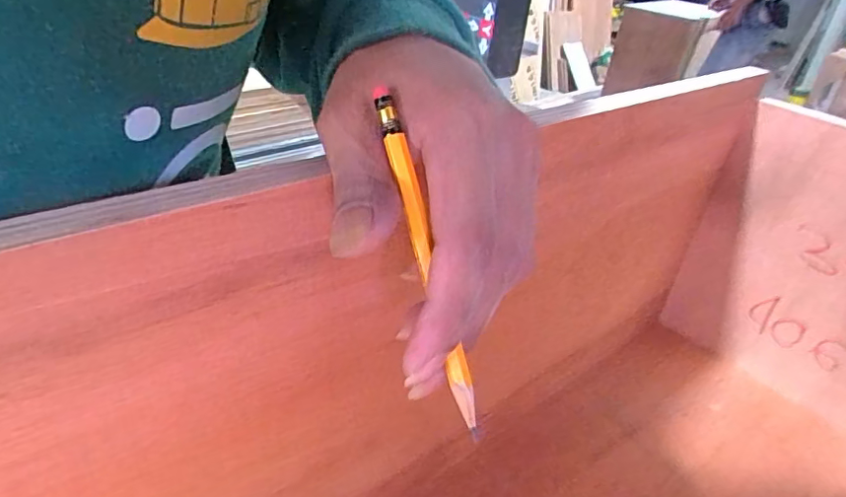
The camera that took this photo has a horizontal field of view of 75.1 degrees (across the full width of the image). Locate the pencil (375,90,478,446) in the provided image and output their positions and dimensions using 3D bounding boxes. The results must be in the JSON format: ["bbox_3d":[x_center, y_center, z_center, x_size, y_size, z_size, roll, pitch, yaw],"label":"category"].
[{"bbox_3d":[0.002,0.006,0.193,0.006,0.120,0.008,-15,-2,-31],"label":"pencil"}]

